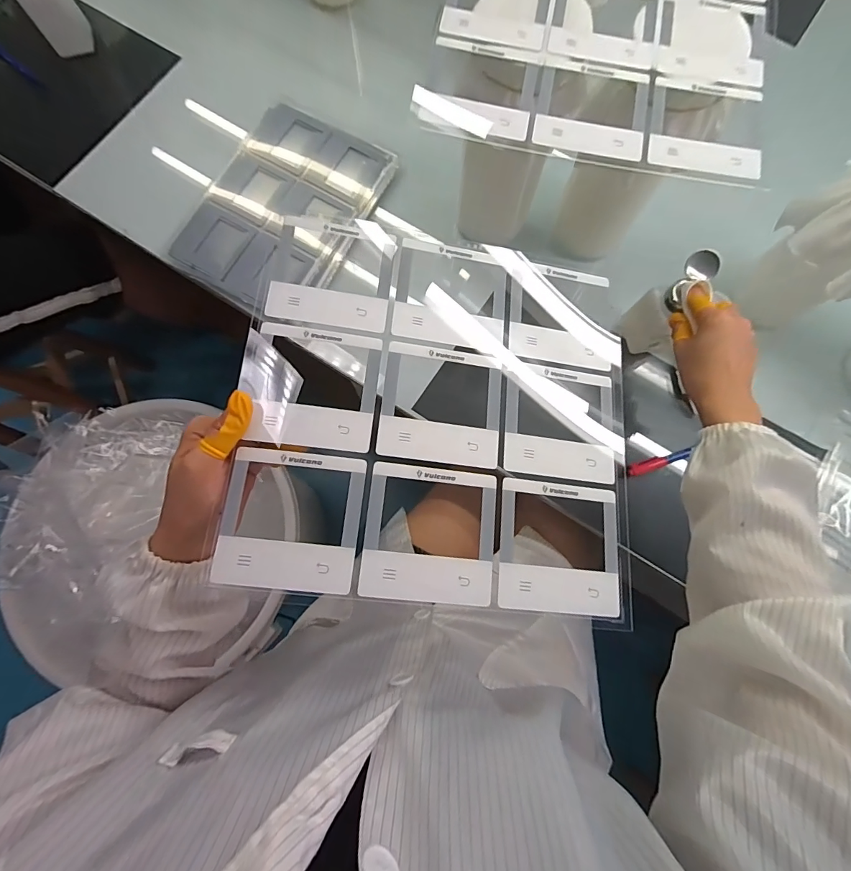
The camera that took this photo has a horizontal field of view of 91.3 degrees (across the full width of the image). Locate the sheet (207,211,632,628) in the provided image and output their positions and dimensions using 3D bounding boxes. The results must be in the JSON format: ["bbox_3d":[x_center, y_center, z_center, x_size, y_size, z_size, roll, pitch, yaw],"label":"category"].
[{"bbox_3d":[0.017,-0.021,0.308,0.280,0.008,0.275,7,75,-7],"label":"sheet"}]

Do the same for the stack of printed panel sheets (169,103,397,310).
[{"bbox_3d":[-0.196,-0.321,0.587,0.212,0.020,0.286,25,80,5],"label":"stack of printed panel sheets"}]

